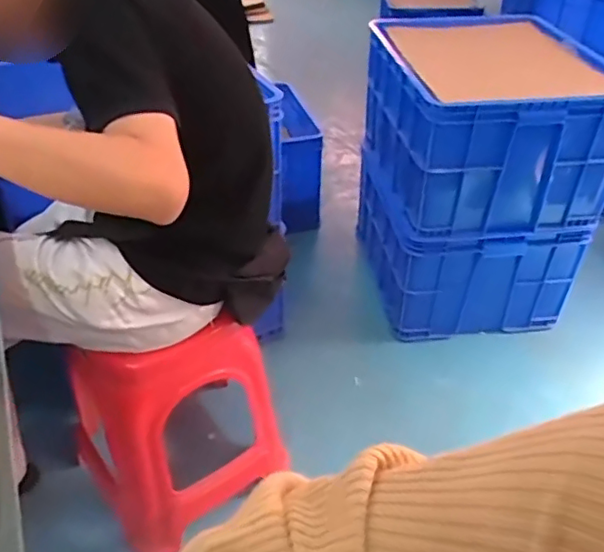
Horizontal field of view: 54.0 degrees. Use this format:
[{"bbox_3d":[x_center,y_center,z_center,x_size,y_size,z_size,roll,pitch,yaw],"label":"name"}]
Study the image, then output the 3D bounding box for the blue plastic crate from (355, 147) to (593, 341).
[{"bbox_3d":[0.447,-0.091,1.715,0.489,0.306,0.485,-4,36,-6],"label":"blue plastic crate"}]

